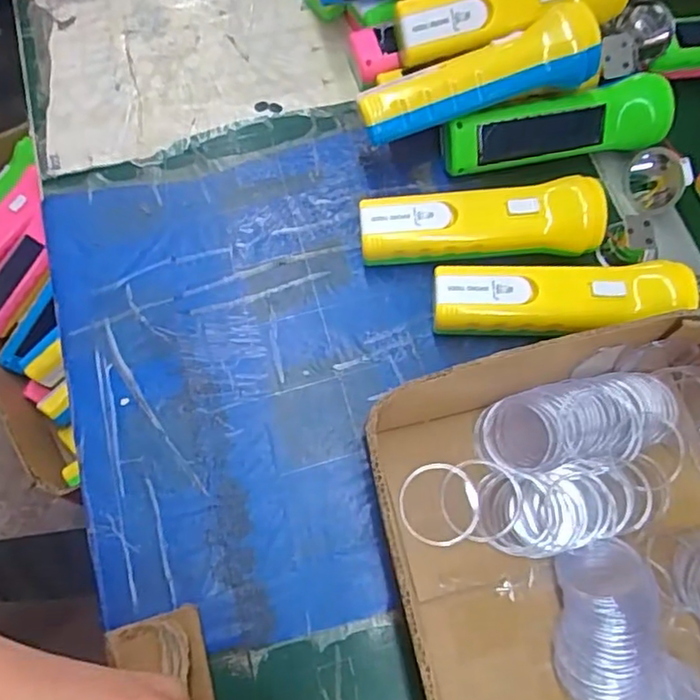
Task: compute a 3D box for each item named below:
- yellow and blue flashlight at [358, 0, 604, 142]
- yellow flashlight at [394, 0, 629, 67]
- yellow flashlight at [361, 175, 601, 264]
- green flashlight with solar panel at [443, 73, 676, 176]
[{"bbox_3d":[0.083,-0.183,0.401,0.158,0.037,0.046,-18,72,-9],"label":"yellow and blue flashlight"},{"bbox_3d":[0.112,-0.235,0.424,0.163,0.047,0.053,-13,71,-7],"label":"yellow flashlight"},{"bbox_3d":[0.087,-0.083,0.410,0.158,0.041,0.048,-4,70,-2],"label":"yellow flashlight"},{"bbox_3d":[0.147,-0.157,0.434,0.162,0.035,0.047,-11,111,0],"label":"green flashlight with solar panel"}]

